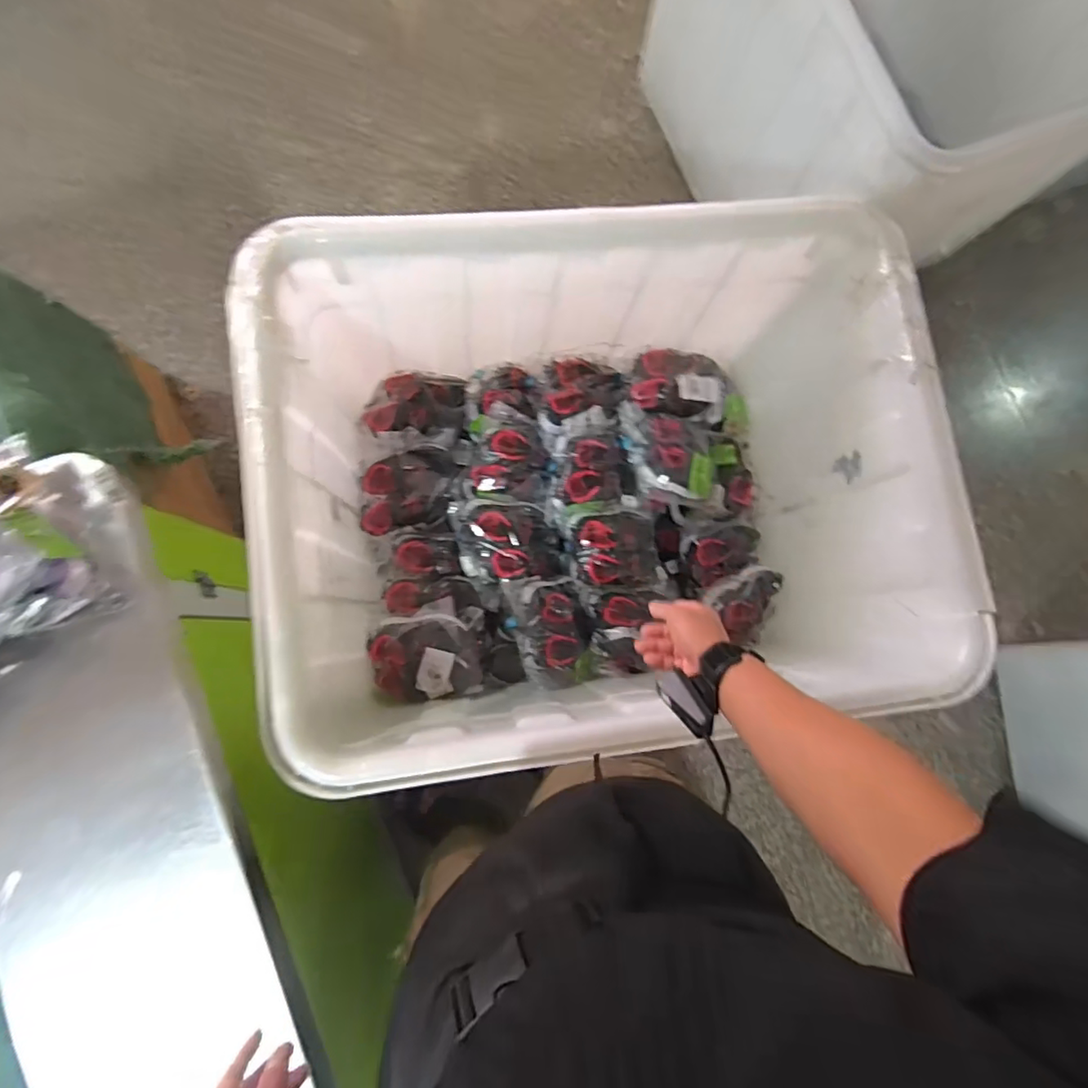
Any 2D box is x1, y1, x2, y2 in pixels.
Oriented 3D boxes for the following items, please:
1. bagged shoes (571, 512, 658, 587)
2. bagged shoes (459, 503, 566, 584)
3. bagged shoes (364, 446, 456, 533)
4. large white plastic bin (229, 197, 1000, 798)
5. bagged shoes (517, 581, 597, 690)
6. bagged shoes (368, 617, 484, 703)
[{"bbox_3d":[0.137,0.008,1.092,0.162,0.056,0.148,-7,83,-7],"label":"bagged shoes"},{"bbox_3d":[-0.059,-0.007,1.085,0.196,0.070,0.160,-10,84,-7],"label":"bagged shoes"},{"bbox_3d":[-0.253,-0.099,1.079,0.168,0.077,0.142,-9,84,-7],"label":"bagged shoes"},{"bbox_3d":[0.078,-0.091,0.973,0.946,0.420,0.742,-8,84,-7],"label":"large white plastic bin"},{"bbox_3d":[0.021,0.160,1.056,0.132,0.065,0.187,-14,84,-7],"label":"bagged shoes"},{"bbox_3d":[-0.205,0.196,1.013,0.186,0.097,0.148,-4,83,-6],"label":"bagged shoes"}]

